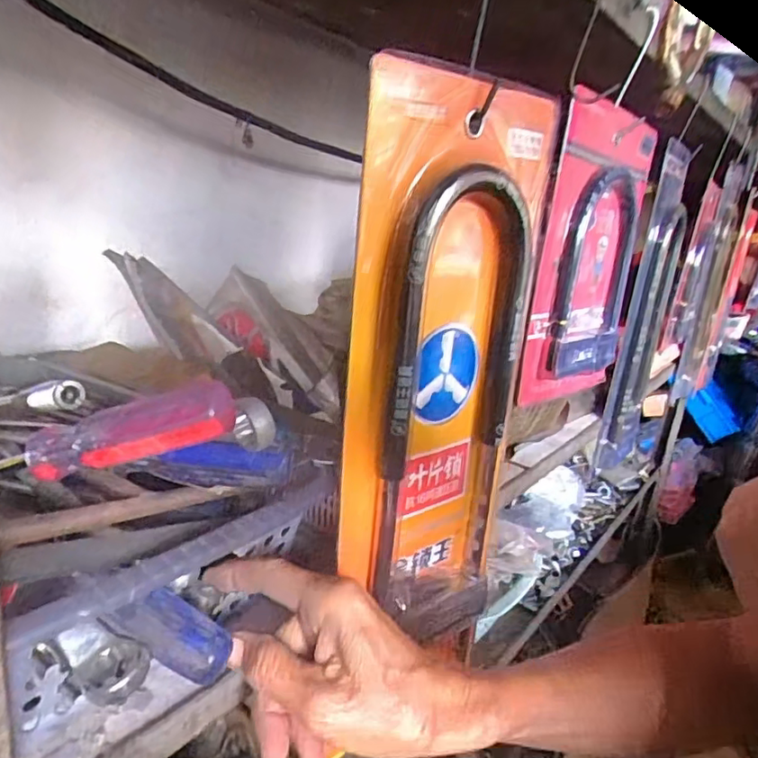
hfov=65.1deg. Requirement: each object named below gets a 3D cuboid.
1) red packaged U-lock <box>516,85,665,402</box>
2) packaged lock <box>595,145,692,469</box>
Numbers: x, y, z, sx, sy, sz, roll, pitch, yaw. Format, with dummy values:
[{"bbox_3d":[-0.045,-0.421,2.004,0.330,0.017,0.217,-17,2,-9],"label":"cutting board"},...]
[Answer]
[{"bbox_3d":[0.211,-0.115,0.562,0.043,0.245,0.227,16,20,31],"label":"red packaged U-lock"},{"bbox_3d":[0.344,-0.083,0.762,0.040,0.395,0.125,14,19,26],"label":"packaged lock"}]

